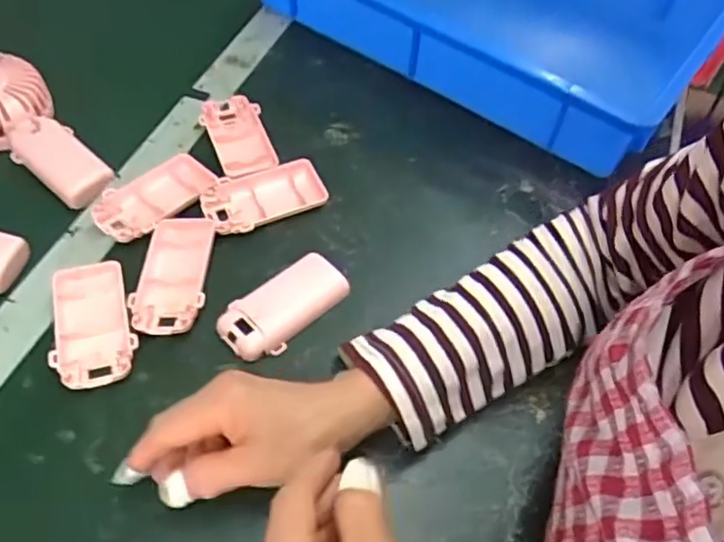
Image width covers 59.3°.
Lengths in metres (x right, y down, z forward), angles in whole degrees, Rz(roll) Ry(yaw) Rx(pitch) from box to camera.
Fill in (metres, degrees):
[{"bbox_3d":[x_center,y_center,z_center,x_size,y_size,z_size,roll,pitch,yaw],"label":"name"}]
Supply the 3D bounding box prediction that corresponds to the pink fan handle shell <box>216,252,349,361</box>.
[{"bbox_3d":[-0.056,0.025,0.463,0.099,0.016,0.046,-36,63,-26],"label":"pink fan handle shell"}]

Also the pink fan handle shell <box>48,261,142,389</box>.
[{"bbox_3d":[-0.186,0.036,0.442,0.052,0.015,0.097,-11,55,-11],"label":"pink fan handle shell"}]

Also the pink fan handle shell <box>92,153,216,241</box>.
[{"bbox_3d":[-0.166,-0.061,0.513,0.051,0.014,0.097,37,60,22],"label":"pink fan handle shell"}]

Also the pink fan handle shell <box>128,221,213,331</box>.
[{"bbox_3d":[-0.138,0.001,0.467,0.049,0.011,0.095,0,54,-3],"label":"pink fan handle shell"}]

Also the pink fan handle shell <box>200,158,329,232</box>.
[{"bbox_3d":[-0.081,-0.060,0.525,0.098,0.018,0.053,-20,57,-17],"label":"pink fan handle shell"}]

